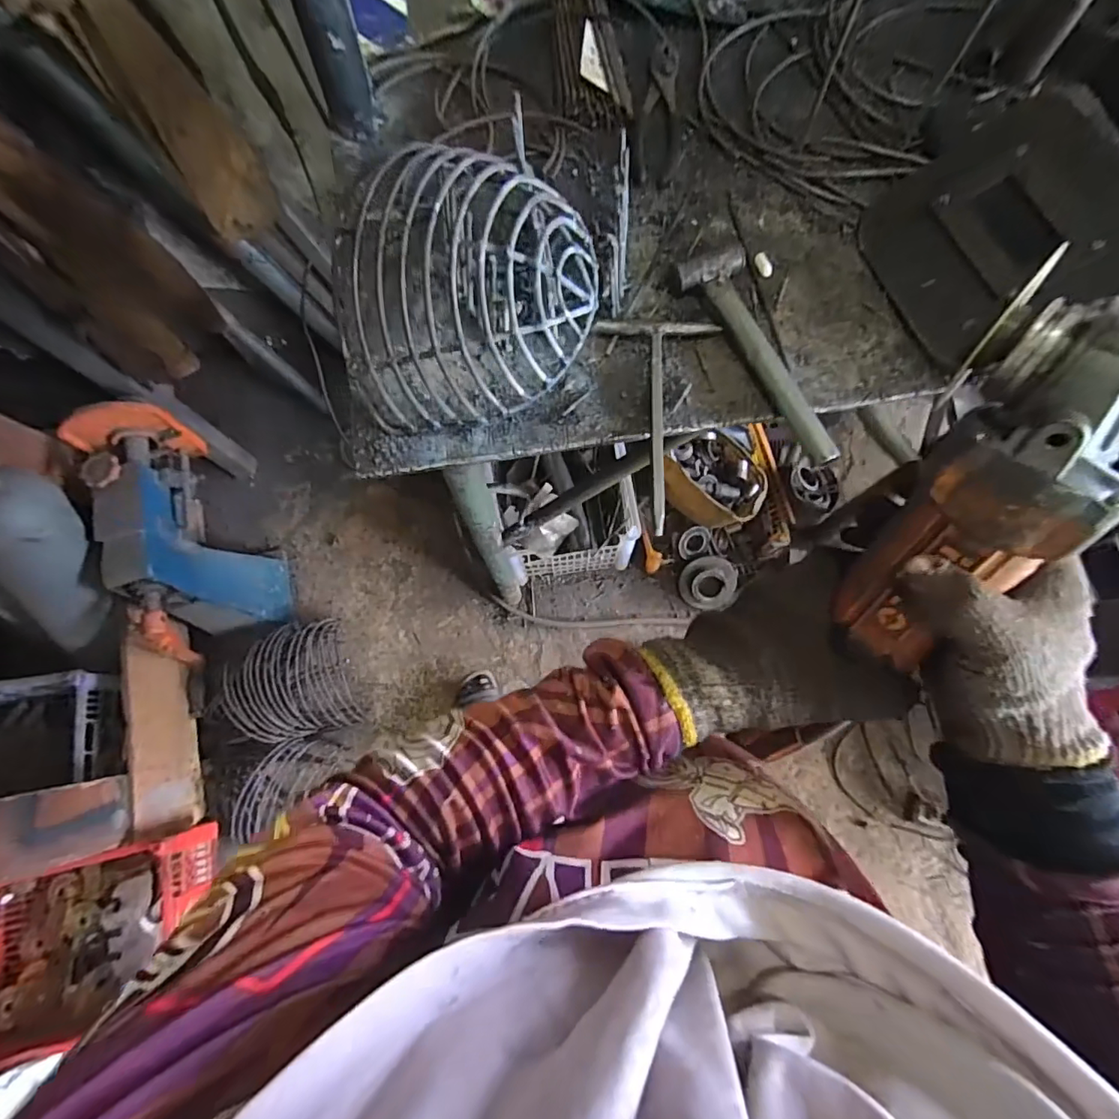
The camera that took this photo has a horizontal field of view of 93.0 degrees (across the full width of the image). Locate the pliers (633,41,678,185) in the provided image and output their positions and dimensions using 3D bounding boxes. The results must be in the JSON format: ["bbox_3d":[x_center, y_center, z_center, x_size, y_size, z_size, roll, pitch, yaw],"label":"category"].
[{"bbox_3d":[0.108,-0.498,0.590,0.046,0.011,0.185,5,77,2],"label":"pliers"}]

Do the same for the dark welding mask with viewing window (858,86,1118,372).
[{"bbox_3d":[0.403,-0.300,0.480,0.186,0.016,0.205,-25,72,27],"label":"dark welding mask with viewing window"}]

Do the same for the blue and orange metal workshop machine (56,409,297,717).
[{"bbox_3d":[-0.820,-0.003,1.178,0.191,0.444,0.543,-12,77,-2],"label":"blue and orange metal workshop machine"}]

